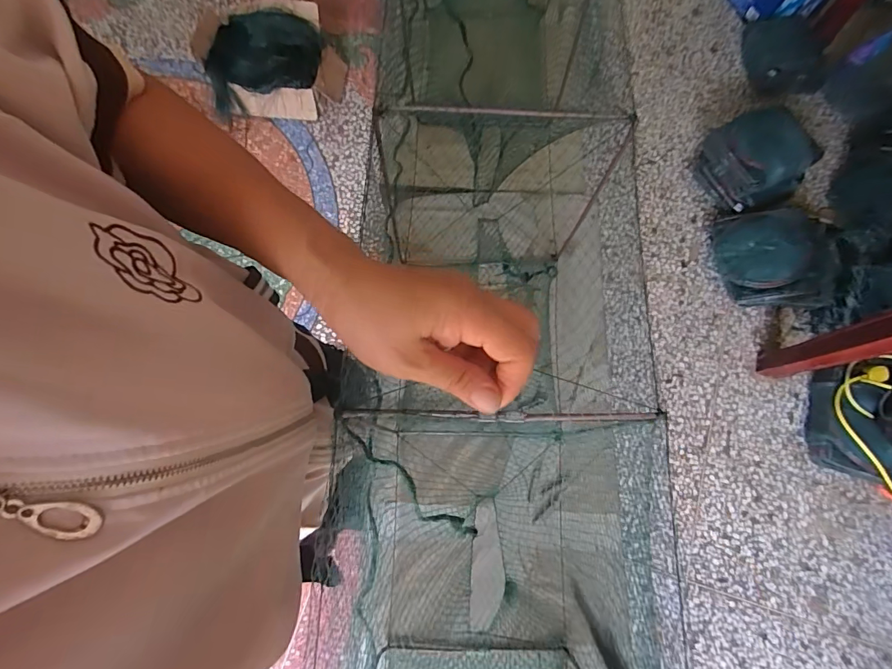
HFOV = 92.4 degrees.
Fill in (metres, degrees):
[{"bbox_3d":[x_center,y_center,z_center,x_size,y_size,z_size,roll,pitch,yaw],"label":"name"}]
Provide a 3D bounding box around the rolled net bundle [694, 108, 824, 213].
[{"bbox_3d":[0.931,-0.538,1.300,0.292,0.148,0.279,0,74,0],"label":"rolled net bundle"}]

